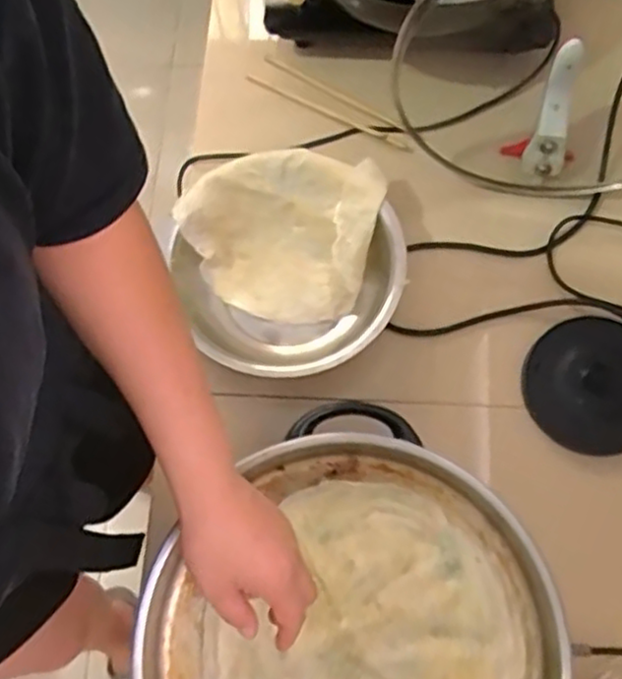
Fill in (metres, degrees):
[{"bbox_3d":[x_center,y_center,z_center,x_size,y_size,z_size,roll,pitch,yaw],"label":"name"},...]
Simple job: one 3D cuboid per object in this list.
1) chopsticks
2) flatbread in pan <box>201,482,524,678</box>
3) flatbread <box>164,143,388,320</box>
[{"bbox_3d":[0.029,-0.292,0.864,0.225,0.010,0.039,29,78,14],"label":"chopsticks"},{"bbox_3d":[0.050,0.270,0.620,0.243,0.025,0.262,0,72,1],"label":"flatbread in pan"},{"bbox_3d":[-0.038,-0.123,0.791,0.208,0.075,0.170,16,73,6],"label":"flatbread"}]

